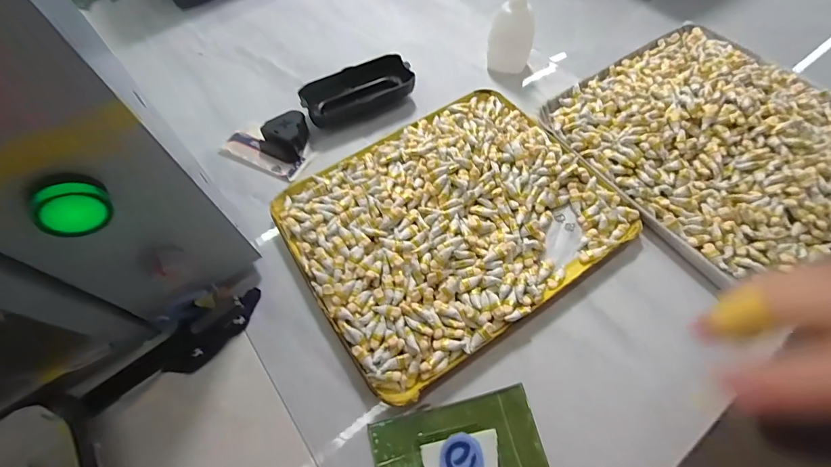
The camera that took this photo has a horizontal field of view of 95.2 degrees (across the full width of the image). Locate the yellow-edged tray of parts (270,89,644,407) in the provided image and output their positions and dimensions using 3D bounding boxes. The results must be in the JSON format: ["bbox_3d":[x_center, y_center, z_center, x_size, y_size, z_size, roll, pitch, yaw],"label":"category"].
[{"bbox_3d":[0.028,-0.017,0.309,0.242,0.023,0.198,-32,64,-13],"label":"yellow-edged tray of parts"}]

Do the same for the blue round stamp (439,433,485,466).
[{"bbox_3d":[0.028,0.138,0.233,0.026,0.007,0.027,-2,62,3],"label":"blue round stamp"}]

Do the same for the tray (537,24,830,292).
[{"bbox_3d":[0.268,-0.087,0.332,0.227,0.027,0.241,-32,64,-13],"label":"tray"}]

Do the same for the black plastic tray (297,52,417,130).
[{"bbox_3d":[-0.057,-0.145,0.388,0.114,0.034,0.039,-27,63,-11],"label":"black plastic tray"}]

